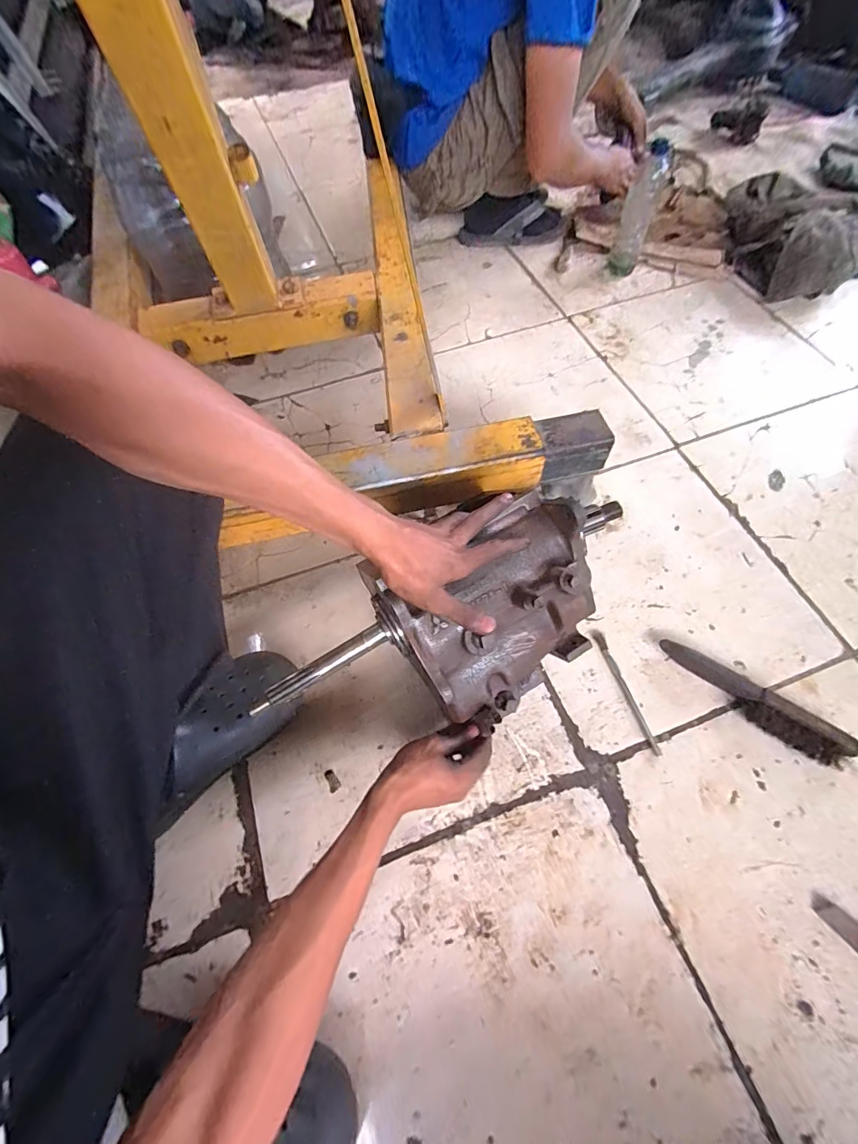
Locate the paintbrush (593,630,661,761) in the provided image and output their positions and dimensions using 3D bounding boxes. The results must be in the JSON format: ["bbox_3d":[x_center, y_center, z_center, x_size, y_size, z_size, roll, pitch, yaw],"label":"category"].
[{"bbox_3d":[0.261,0.154,0.595,0.012,0.007,0.170,-16,63,-6],"label":"paintbrush"}]

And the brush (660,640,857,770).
[{"bbox_3d":[0.407,0.161,0.569,0.233,0.034,0.046,35,69,19],"label":"brush"}]

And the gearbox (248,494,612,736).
[{"bbox_3d":[0.029,0.071,0.469,0.386,0.164,0.152,-31,65,-13],"label":"gearbox"}]

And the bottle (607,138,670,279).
[{"bbox_3d":[0.442,-0.758,0.951,0.064,0.219,0.059,15,64,10],"label":"bottle"}]

